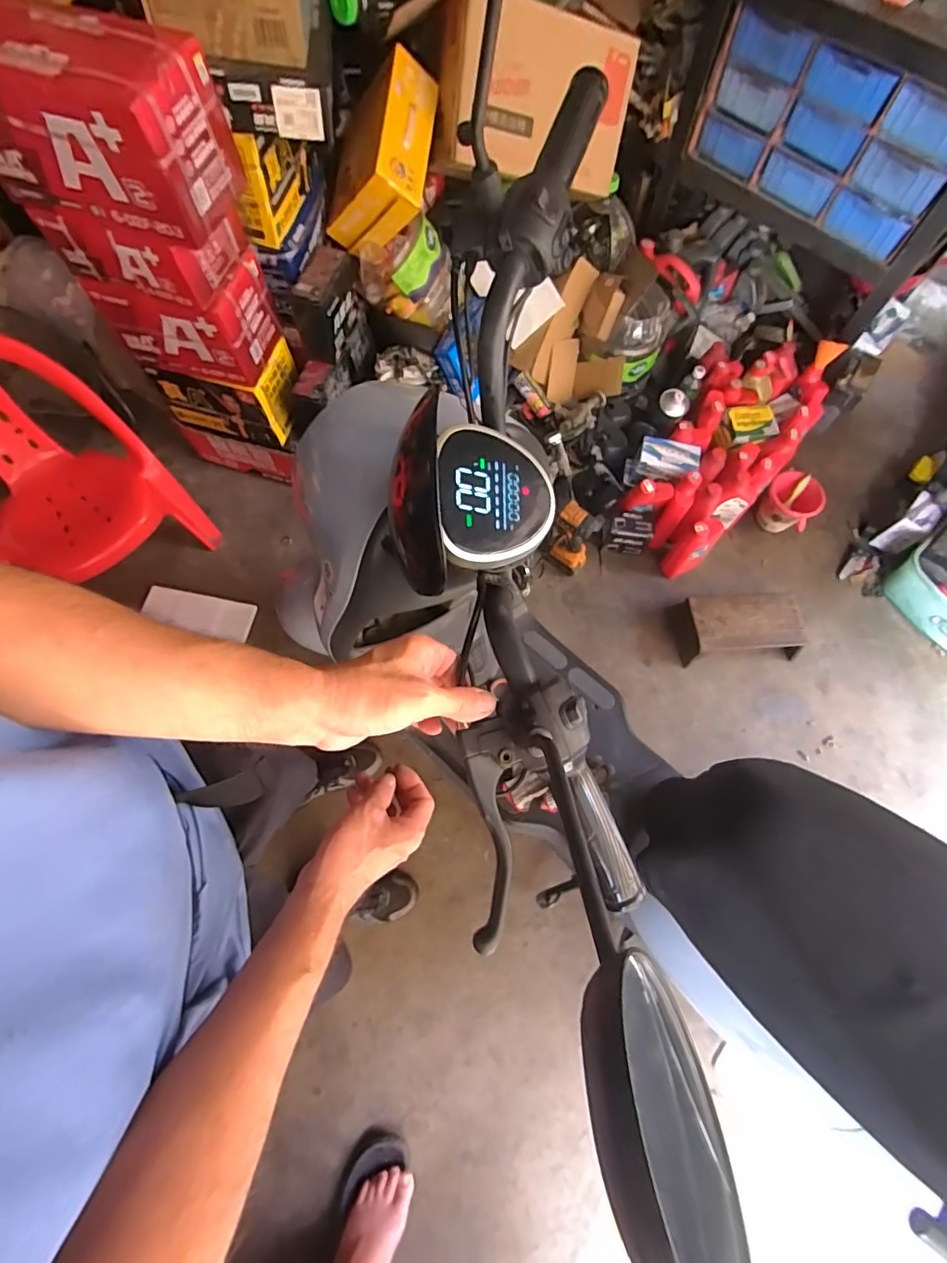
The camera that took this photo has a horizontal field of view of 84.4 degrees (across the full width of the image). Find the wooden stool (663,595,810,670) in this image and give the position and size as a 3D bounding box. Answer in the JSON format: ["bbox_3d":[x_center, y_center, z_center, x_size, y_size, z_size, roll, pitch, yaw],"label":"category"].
[{"bbox_3d":[0.726,-0.014,1.426,0.348,0.107,0.180,-4,69,-2],"label":"wooden stool"}]

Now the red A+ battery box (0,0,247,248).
[{"bbox_3d":[-0.656,-0.876,0.898,0.415,0.211,0.219,14,70,5],"label":"red A+ battery box"}]

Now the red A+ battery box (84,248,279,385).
[{"bbox_3d":[-0.658,-0.742,1.205,0.341,0.207,0.196,14,70,5],"label":"red A+ battery box"}]

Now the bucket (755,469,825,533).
[{"bbox_3d":[0.952,-0.382,1.577,0.151,0.138,0.147,0,69,0],"label":"bucket"}]

